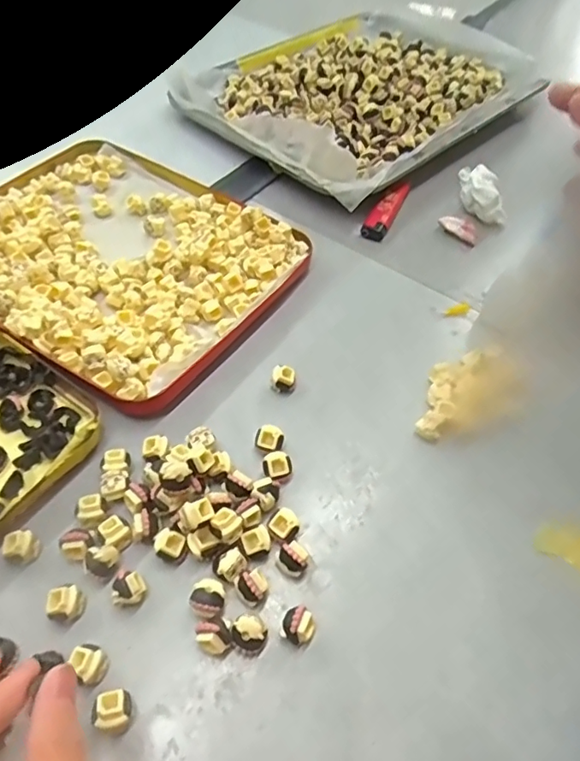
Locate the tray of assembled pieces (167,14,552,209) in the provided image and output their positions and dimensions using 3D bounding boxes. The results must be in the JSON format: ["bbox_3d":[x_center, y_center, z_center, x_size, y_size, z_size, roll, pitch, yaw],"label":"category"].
[{"bbox_3d":[0.087,-0.317,0.563,0.266,0.031,0.371,40,62,22],"label":"tray of assembled pieces"}]

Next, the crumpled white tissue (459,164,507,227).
[{"bbox_3d":[0.165,-0.161,0.460,0.026,0.027,0.058,-31,62,-22],"label":"crumpled white tissue"}]

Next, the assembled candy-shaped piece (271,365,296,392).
[{"bbox_3d":[-0.004,0.000,0.346,0.015,0.015,0.013,6,55,1],"label":"assembled candy-shaped piece"}]

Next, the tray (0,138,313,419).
[{"bbox_3d":[-0.128,-0.099,0.396,0.251,0.024,0.202,31,59,17],"label":"tray"}]

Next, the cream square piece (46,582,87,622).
[{"bbox_3d":[-0.108,0.108,0.259,0.016,0.013,0.016,10,55,4],"label":"cream square piece"}]

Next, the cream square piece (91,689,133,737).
[{"bbox_3d":[-0.077,0.144,0.233,0.016,0.011,0.016,-3,55,-5],"label":"cream square piece"}]

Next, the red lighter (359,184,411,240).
[{"bbox_3d":[0.084,-0.148,0.458,0.020,0.011,0.074,23,57,13],"label":"red lighter"}]

